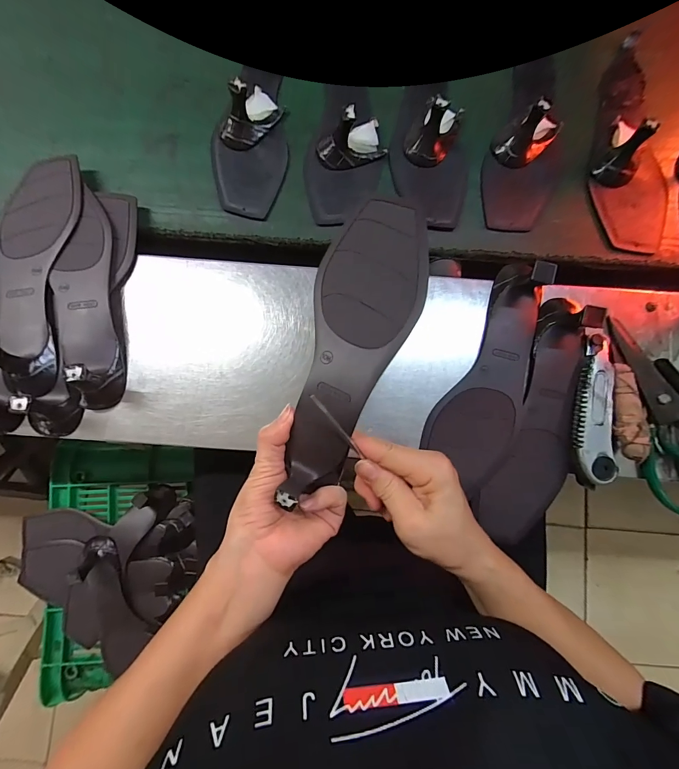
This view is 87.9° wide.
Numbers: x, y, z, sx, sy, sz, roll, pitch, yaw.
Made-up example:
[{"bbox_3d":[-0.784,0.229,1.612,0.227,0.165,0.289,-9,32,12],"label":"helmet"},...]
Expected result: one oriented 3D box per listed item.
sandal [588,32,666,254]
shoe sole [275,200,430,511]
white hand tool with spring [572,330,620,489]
[{"bbox_3d":[0.337,-0.279,0.391,0.086,0.047,0.255,5,84,0],"label":"sandal"},{"bbox_3d":[0.008,-0.027,0.267,0.077,0.031,0.231,18,89,3],"label":"shoe sole"},{"bbox_3d":[0.255,0.022,0.356,0.038,0.027,0.155,6,87,2],"label":"white hand tool with spring"}]

